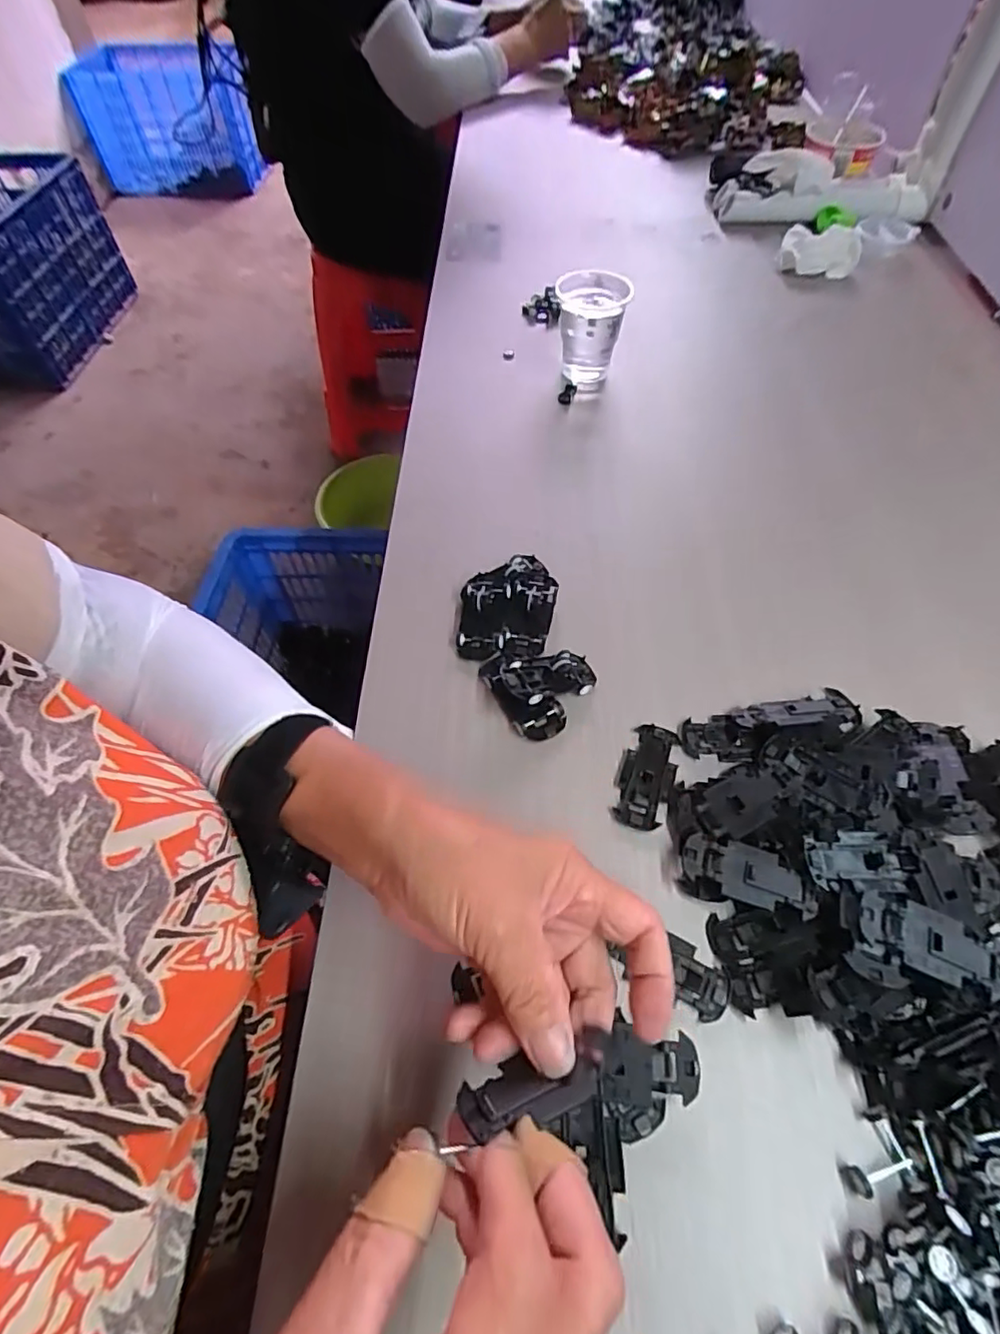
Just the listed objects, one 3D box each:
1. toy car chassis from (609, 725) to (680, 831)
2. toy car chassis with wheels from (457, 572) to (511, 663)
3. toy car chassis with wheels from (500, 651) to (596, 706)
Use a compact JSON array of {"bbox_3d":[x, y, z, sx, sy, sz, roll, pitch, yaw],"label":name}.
[{"bbox_3d":[0.085,0.062,0.343,0.031,0.004,0.065,20,60,14],"label":"toy car chassis"},{"bbox_3d":[-0.012,-0.036,0.398,0.032,0.012,0.066,6,71,6],"label":"toy car chassis with wheels"},{"bbox_3d":[0.031,0.006,0.367,0.061,0.012,0.032,-5,55,-24],"label":"toy car chassis with wheels"}]

